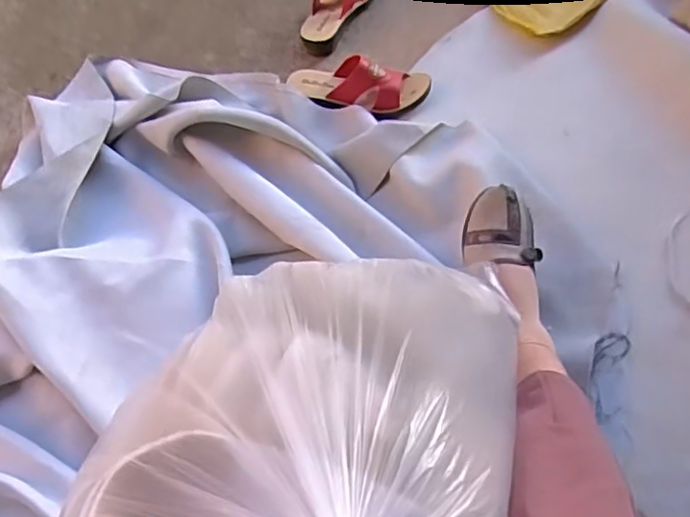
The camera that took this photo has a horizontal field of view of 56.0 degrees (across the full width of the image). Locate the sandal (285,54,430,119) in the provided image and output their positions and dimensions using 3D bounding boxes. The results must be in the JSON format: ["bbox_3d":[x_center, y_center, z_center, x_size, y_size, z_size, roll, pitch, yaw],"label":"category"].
[{"bbox_3d":[0.019,-0.282,1.046,0.224,0.086,0.093,7,61,9],"label":"sandal"}]

